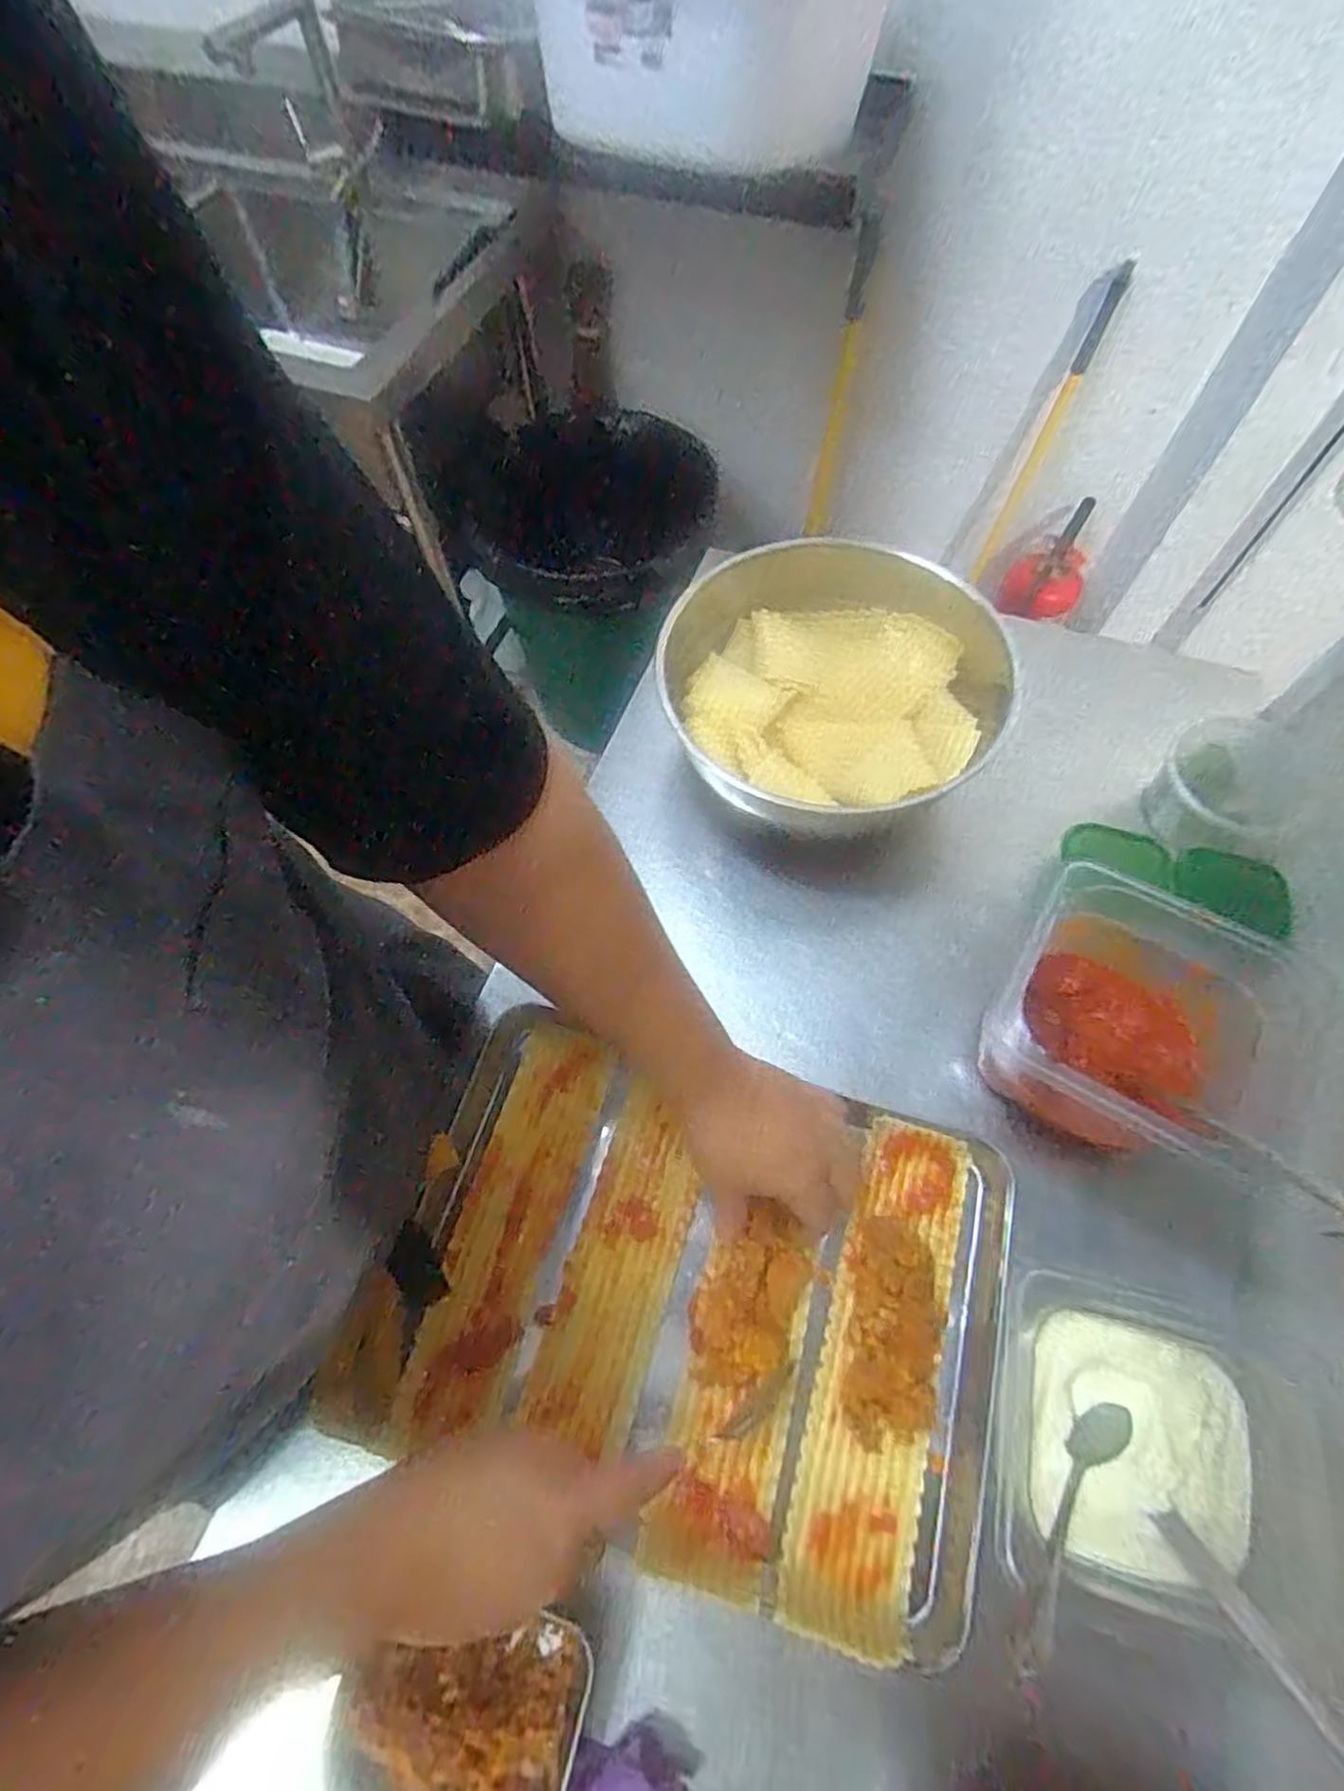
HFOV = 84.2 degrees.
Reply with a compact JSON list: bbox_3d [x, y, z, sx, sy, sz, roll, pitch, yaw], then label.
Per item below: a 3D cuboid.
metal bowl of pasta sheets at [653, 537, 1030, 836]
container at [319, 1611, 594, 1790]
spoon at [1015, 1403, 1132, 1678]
[{"bbox_3d":[0.150,-0.202,0.677,0.313,0.101,0.298,0,64,0],"label":"metal bowl of pasta sheets"},{"bbox_3d":[-0.120,0.461,0.420,0.135,0.046,0.087,11,64,5],"label":"container"},{"bbox_3d":[0.226,0.356,0.421,0.022,0.018,0.150,38,52,17],"label":"spoon"}]

